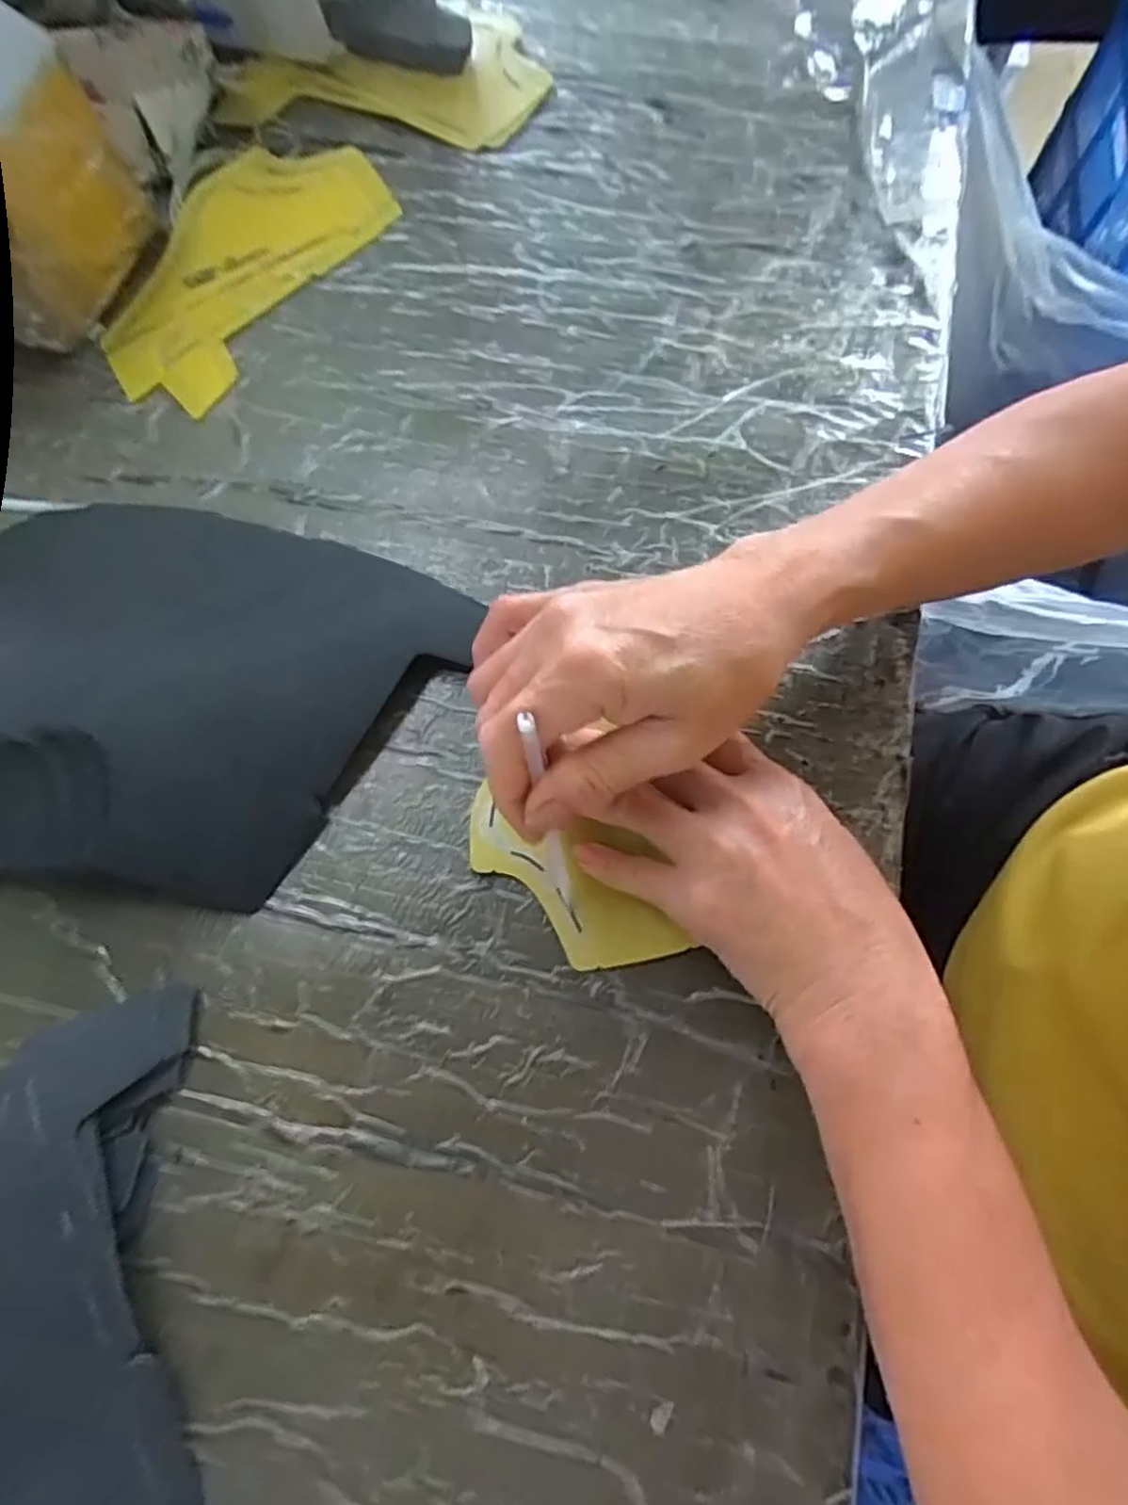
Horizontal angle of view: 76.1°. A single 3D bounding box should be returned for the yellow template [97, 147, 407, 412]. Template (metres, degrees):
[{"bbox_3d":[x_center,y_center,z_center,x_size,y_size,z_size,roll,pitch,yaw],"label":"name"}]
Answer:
[{"bbox_3d":[-0.193,-0.291,0.424,0.108,0.009,0.195,37,80,4],"label":"yellow template"}]

